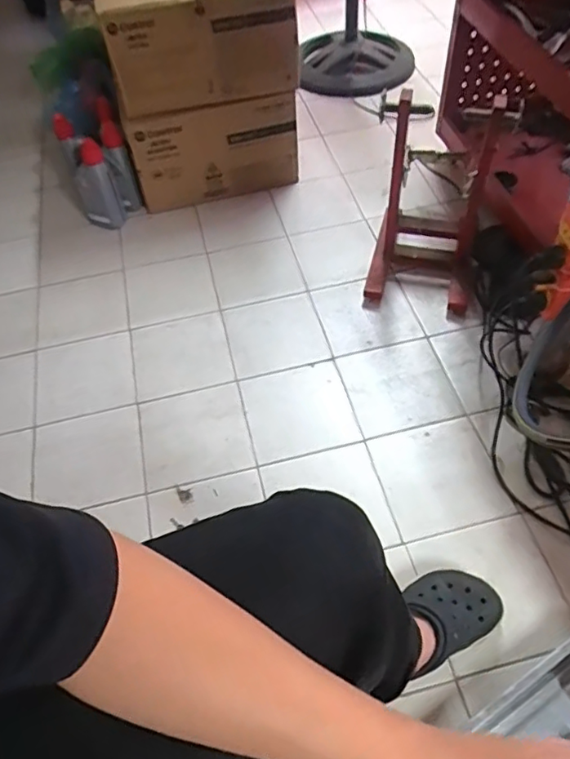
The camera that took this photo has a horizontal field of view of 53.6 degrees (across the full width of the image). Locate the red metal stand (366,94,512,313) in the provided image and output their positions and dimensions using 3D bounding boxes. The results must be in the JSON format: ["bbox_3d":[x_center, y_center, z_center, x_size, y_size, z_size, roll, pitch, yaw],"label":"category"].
[{"bbox_3d":[0.291,-0.336,1.151,0.223,0.369,0.196,8,55,11],"label":"red metal stand"}]

